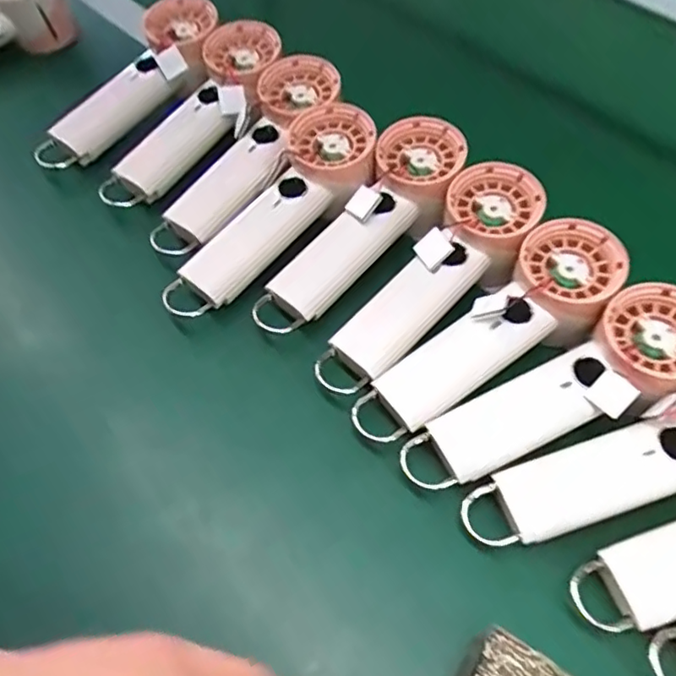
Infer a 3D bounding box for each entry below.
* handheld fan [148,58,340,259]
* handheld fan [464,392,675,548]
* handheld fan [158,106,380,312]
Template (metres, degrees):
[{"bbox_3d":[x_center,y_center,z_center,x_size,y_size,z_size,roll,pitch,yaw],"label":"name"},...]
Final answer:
[{"bbox_3d":[-0.066,-0.136,0.449,0.052,0.031,0.195,28,73,15],"label":"handheld fan"},{"bbox_3d":[0.167,0.071,0.335,0.193,0.029,0.057,-22,59,2],"label":"handheld fan"},{"bbox_3d":[-0.044,-0.089,0.428,0.063,0.030,0.197,36,78,20],"label":"handheld fan"}]

